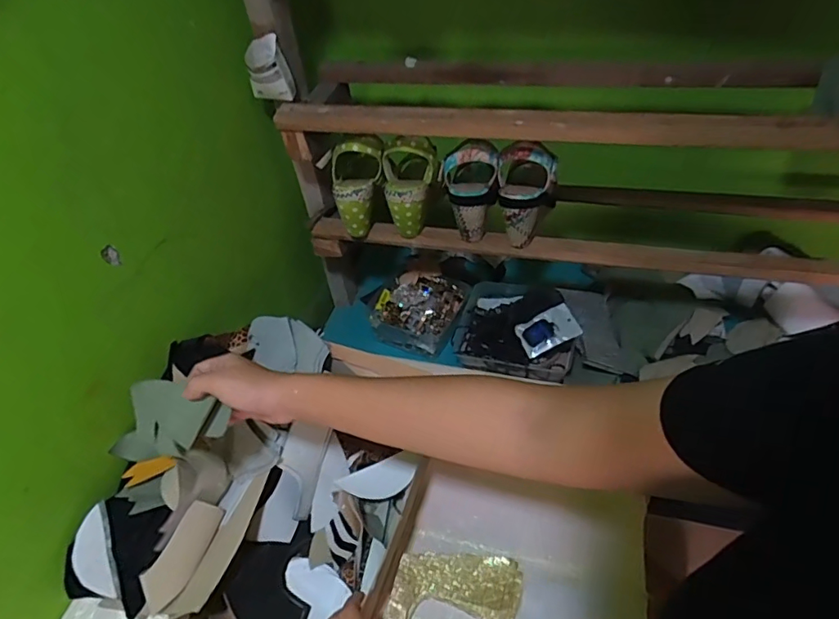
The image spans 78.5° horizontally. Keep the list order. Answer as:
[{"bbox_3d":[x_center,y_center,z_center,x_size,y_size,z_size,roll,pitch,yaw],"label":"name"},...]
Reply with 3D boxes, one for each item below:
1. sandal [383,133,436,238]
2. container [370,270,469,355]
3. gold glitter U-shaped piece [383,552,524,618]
[{"bbox_3d":[-0.022,-0.179,0.761,0.080,0.147,0.075,11,19,17],"label":"sandal"},{"bbox_3d":[-0.001,0.000,0.972,0.160,0.060,0.152,13,47,19],"label":"container"},{"bbox_3d":[0.026,0.329,0.519,0.128,0.012,0.175,16,51,10],"label":"gold glitter U-shaped piece"}]

